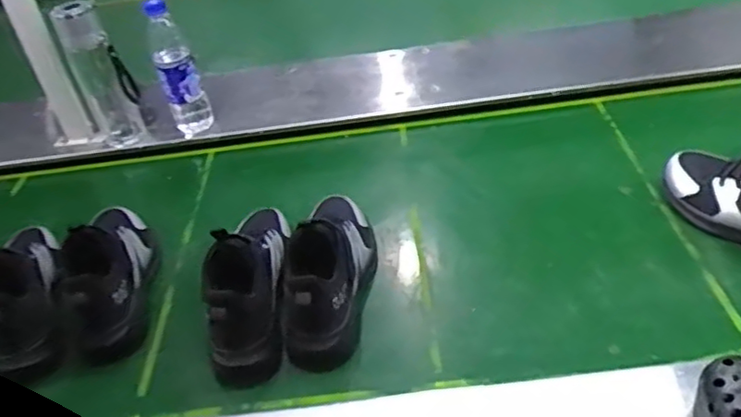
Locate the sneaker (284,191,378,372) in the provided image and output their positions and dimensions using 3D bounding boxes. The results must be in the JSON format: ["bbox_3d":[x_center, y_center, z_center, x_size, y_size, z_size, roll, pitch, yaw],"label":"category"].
[{"bbox_3d":[-0.048,0.058,0.763,0.083,0.118,0.245,0,38,11],"label":"sneaker"}]

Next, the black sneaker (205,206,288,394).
[{"bbox_3d":[-0.149,0.071,0.756,0.091,0.117,0.239,-6,38,3],"label":"black sneaker"}]

